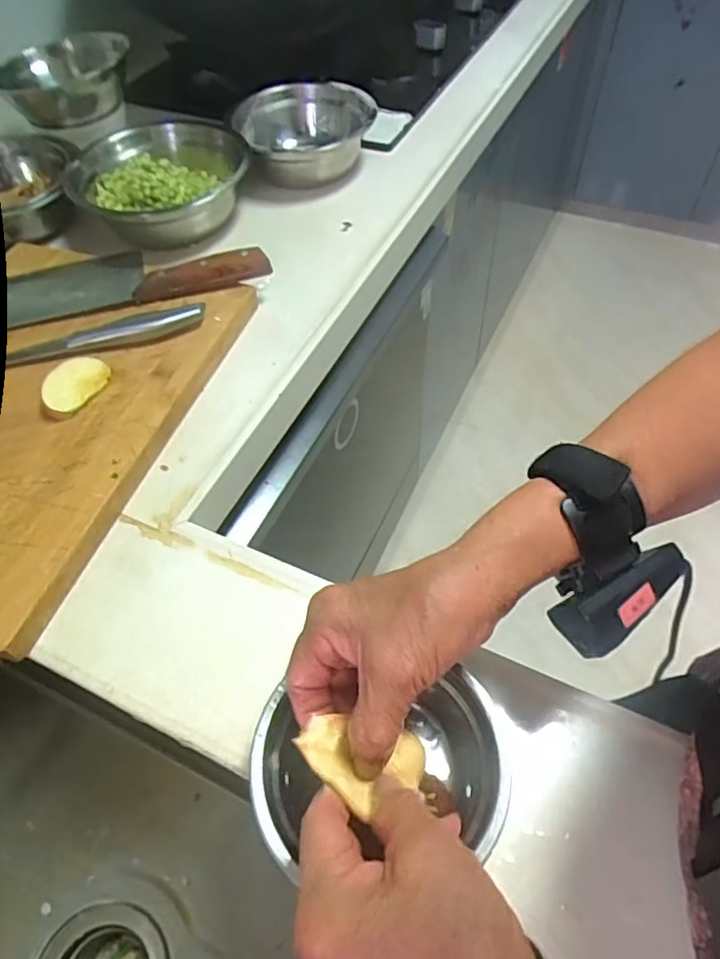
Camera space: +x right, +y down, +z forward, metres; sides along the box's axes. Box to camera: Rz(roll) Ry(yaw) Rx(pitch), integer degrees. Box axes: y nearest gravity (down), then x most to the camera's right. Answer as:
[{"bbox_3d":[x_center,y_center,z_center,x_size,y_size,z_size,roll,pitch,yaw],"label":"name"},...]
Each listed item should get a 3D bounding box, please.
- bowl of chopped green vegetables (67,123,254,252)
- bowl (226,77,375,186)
[{"bbox_3d":[-0.222,-0.337,0.677,0.184,0.073,0.173,-2,54,2],"label":"bowl of chopped green vegetables"},{"bbox_3d":[-0.069,-0.428,0.743,0.163,0.061,0.163,-2,54,2],"label":"bowl"}]

